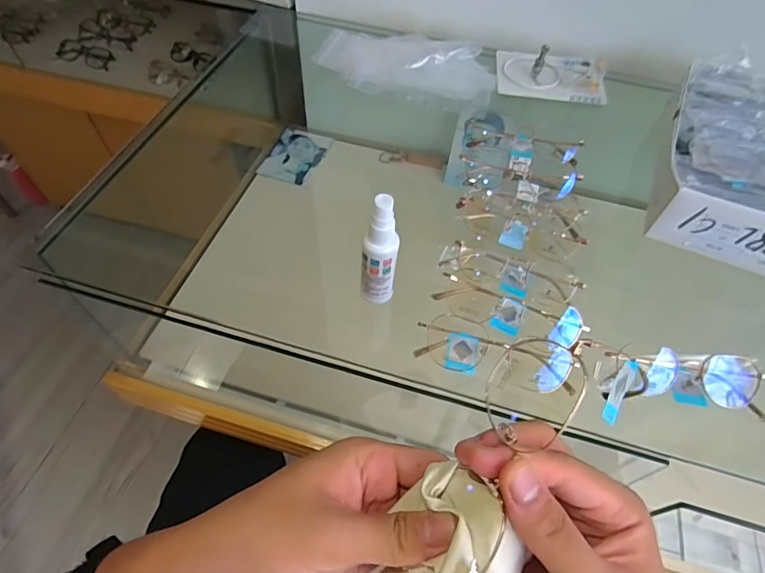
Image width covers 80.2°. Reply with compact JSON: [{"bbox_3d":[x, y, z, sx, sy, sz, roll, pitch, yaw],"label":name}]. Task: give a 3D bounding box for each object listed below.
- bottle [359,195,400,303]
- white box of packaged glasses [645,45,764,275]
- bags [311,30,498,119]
[{"bbox_3d":[-0.002,-0.026,0.367,0.027,0.106,0.023,13,56,5],"label":"bottle"},{"bbox_3d":[0.400,-0.142,0.492,0.179,0.069,0.266,24,57,12],"label":"white box of packaged glasses"},{"bbox_3d":[0.033,-0.307,0.618,0.244,0.033,0.142,18,56,8],"label":"bags"}]

